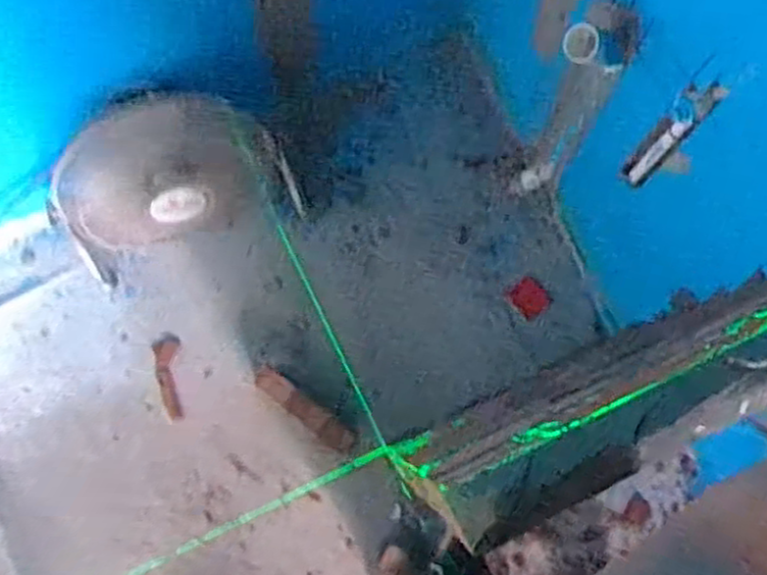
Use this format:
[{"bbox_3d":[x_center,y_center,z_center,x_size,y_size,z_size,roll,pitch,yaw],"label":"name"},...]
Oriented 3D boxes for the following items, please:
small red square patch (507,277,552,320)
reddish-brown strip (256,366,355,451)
[{"bbox_3d":[0.305,0.021,1.541,0.070,0.013,0.075,-39,88,-9],"label":"small red square patch"},{"bbox_3d":[-0.153,0.237,1.428,0.227,0.026,0.049,37,81,0],"label":"reddish-brown strip"}]

